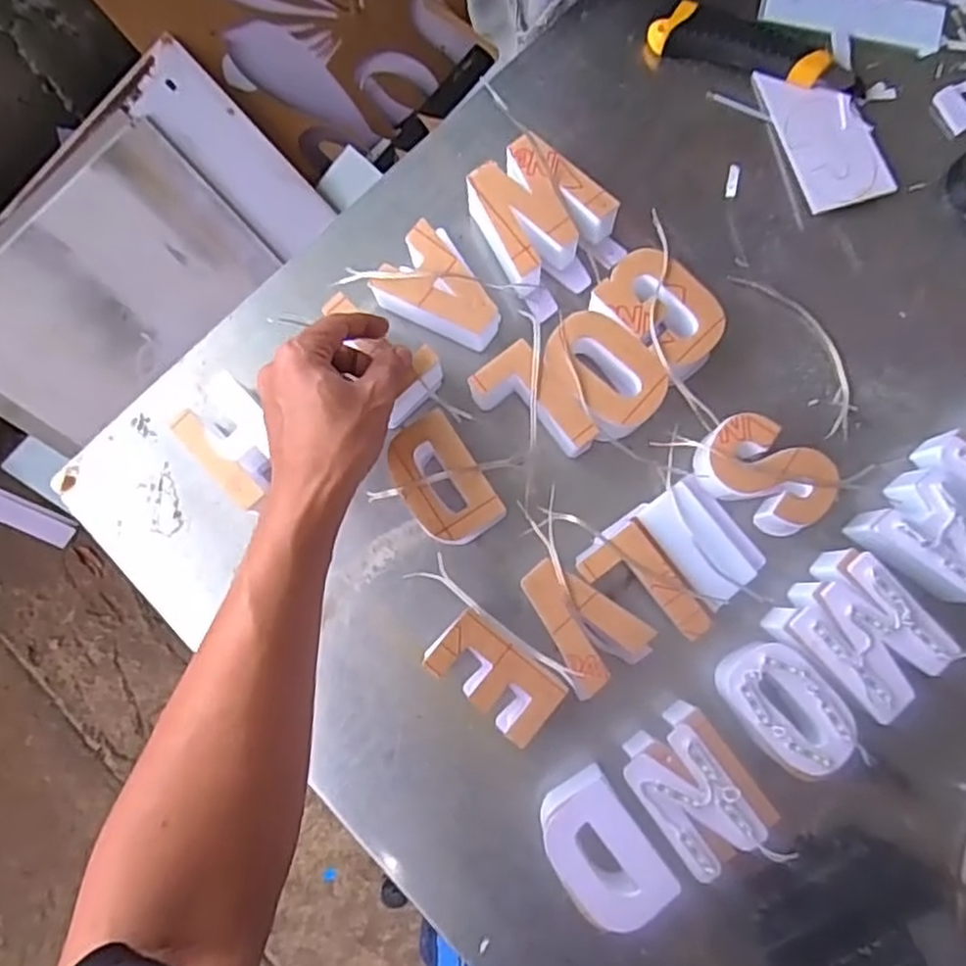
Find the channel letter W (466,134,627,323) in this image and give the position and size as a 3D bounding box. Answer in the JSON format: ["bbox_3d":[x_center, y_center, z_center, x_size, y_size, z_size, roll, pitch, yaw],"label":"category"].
[{"bbox_3d":[0.041,-0.185,0.528,0.089,0.048,0.103,-36,81,-3],"label":"channel letter W"}]

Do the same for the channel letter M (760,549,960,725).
[{"bbox_3d":[0.242,0.098,0.484,0.089,0.053,0.075,42,85,8],"label":"channel letter M"}]

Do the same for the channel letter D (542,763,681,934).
[{"bbox_3d":[0.074,0.230,0.472,0.055,0.049,0.086,-35,84,-3],"label":"channel letter D"}]

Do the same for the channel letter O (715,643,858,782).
[{"bbox_3d":[0.191,0.143,0.481,0.055,0.055,0.087,-38,84,-3],"label":"channel letter O"}]

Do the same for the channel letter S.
[{"bbox_3d":[0.187,-0.004,0.499,0.092,0.045,0.056,36,84,7],"label":"channel letter S"}]

